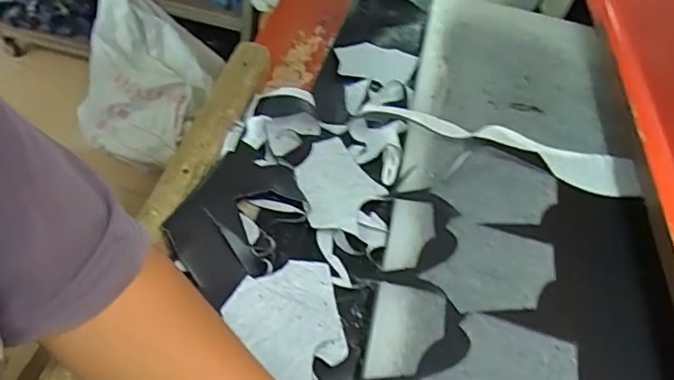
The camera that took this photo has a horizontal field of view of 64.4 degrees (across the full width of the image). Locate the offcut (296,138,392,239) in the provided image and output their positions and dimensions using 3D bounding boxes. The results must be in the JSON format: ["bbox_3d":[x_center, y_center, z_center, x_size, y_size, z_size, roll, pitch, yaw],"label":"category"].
[{"bbox_3d":[-0.003,-0.005,0.608,0.100,0.014,0.112,-25,68,-34],"label":"offcut"}]

